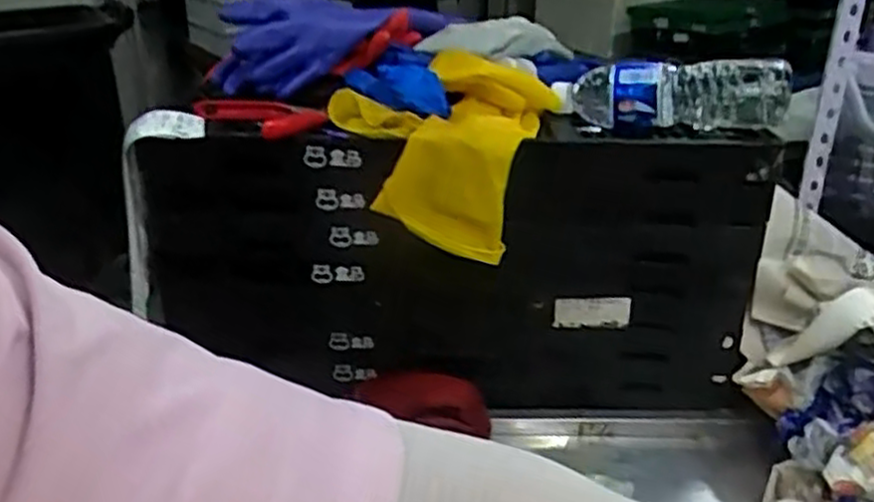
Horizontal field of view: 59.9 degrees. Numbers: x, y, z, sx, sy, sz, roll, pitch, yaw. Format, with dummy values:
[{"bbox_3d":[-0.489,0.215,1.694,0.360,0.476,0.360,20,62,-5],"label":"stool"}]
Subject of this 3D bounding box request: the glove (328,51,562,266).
[{"bbox_3d":[-0.001,-0.100,0.742,0.207,0.147,0.156,7,26,11],"label":"glove"}]

